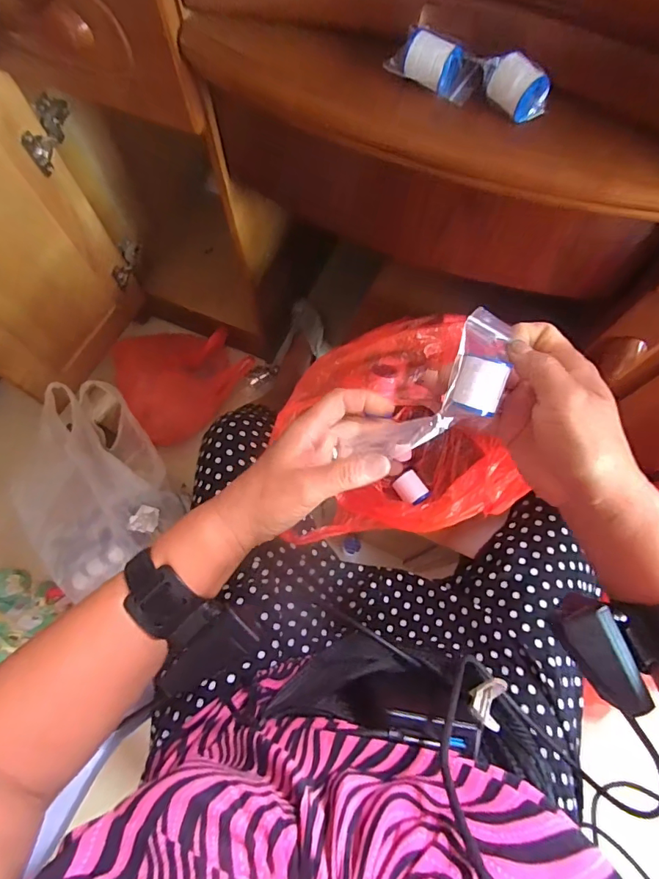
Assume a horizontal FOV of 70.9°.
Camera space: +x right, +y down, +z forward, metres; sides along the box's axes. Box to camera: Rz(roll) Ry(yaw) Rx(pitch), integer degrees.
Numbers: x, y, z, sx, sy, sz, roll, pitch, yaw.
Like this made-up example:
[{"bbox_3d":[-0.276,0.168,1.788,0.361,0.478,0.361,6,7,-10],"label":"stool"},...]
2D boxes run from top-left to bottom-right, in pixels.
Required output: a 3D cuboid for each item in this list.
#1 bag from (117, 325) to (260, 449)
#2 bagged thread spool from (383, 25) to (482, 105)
[{"bbox_3d":[-0.302,-0.130,0.982,0.255,0.134,0.196,-28,75,-10],"label":"bag"},{"bbox_3d":[0.083,-0.292,0.359,0.073,0.026,0.028,37,75,10],"label":"bagged thread spool"}]

